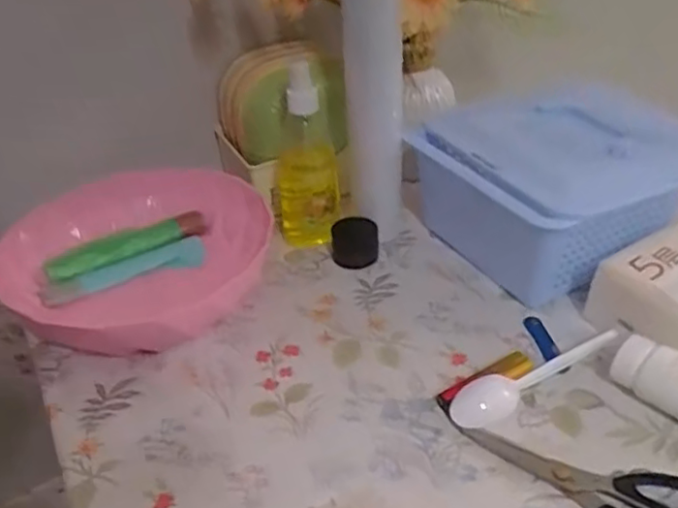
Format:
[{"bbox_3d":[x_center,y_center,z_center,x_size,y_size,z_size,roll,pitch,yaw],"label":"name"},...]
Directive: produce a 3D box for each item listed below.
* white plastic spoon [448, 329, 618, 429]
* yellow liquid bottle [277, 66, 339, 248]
[{"bbox_3d":[0.149,0.092,0.490,0.156,0.015,0.032,-20,39,-21],"label":"white plastic spoon"},{"bbox_3d":[-0.032,-0.092,0.616,0.058,0.174,0.051,-7,37,-4],"label":"yellow liquid bottle"}]

